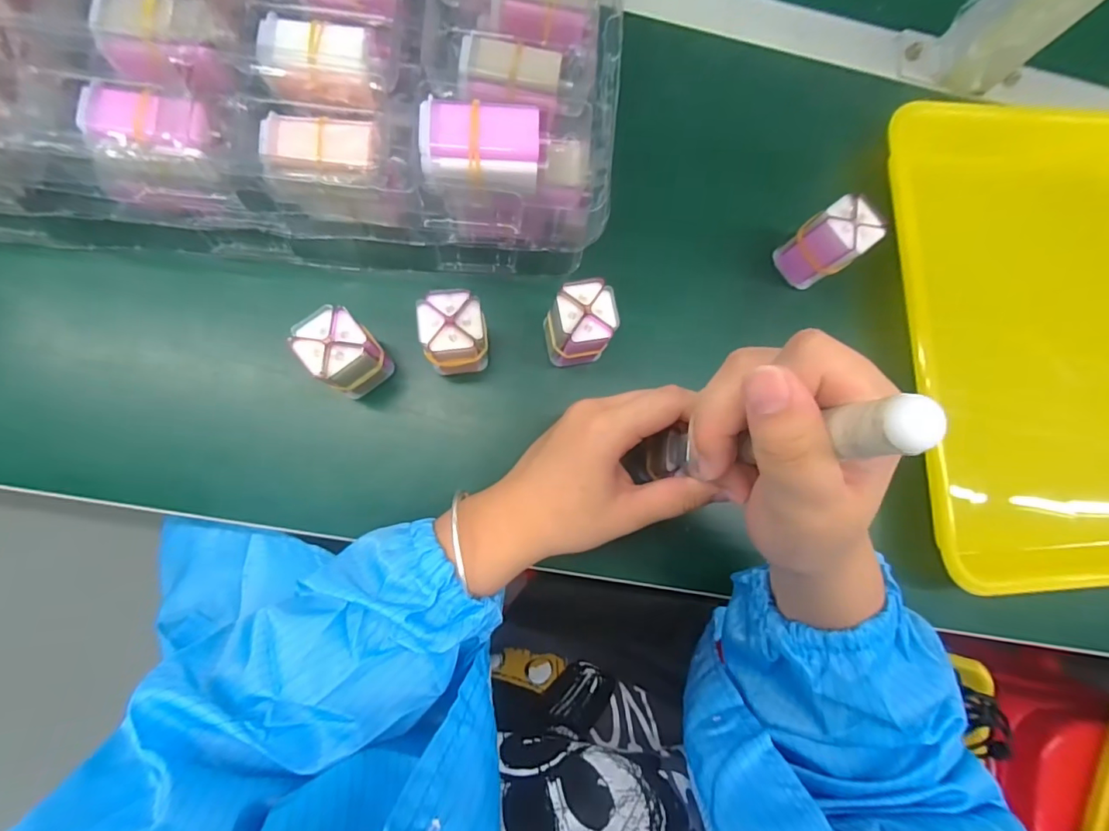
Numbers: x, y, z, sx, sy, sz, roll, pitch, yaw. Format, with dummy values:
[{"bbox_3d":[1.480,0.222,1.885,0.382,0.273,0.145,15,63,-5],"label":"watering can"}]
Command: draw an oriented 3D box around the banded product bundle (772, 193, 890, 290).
[{"bbox_3d":[0.175,-0.111,0.324,0.030,0.061,0.036,-41,89,-10],"label":"banded product bundle"}]

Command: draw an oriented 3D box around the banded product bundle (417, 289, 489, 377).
[{"bbox_3d":[-0.057,-0.045,0.296,0.035,0.059,0.040,-5,83,-7],"label":"banded product bundle"}]

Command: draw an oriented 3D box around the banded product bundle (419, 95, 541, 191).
[{"bbox_3d":[-0.035,-0.127,0.245,0.054,0.033,0.033,3,82,-6],"label":"banded product bundle"}]

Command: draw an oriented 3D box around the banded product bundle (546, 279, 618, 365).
[{"bbox_3d":[0.014,-0.050,0.300,0.039,0.055,0.041,-11,84,-8],"label":"banded product bundle"}]

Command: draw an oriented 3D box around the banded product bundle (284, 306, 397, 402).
[{"bbox_3d":[-0.118,-0.034,0.287,0.035,0.060,0.035,-44,89,-10],"label":"banded product bundle"}]

